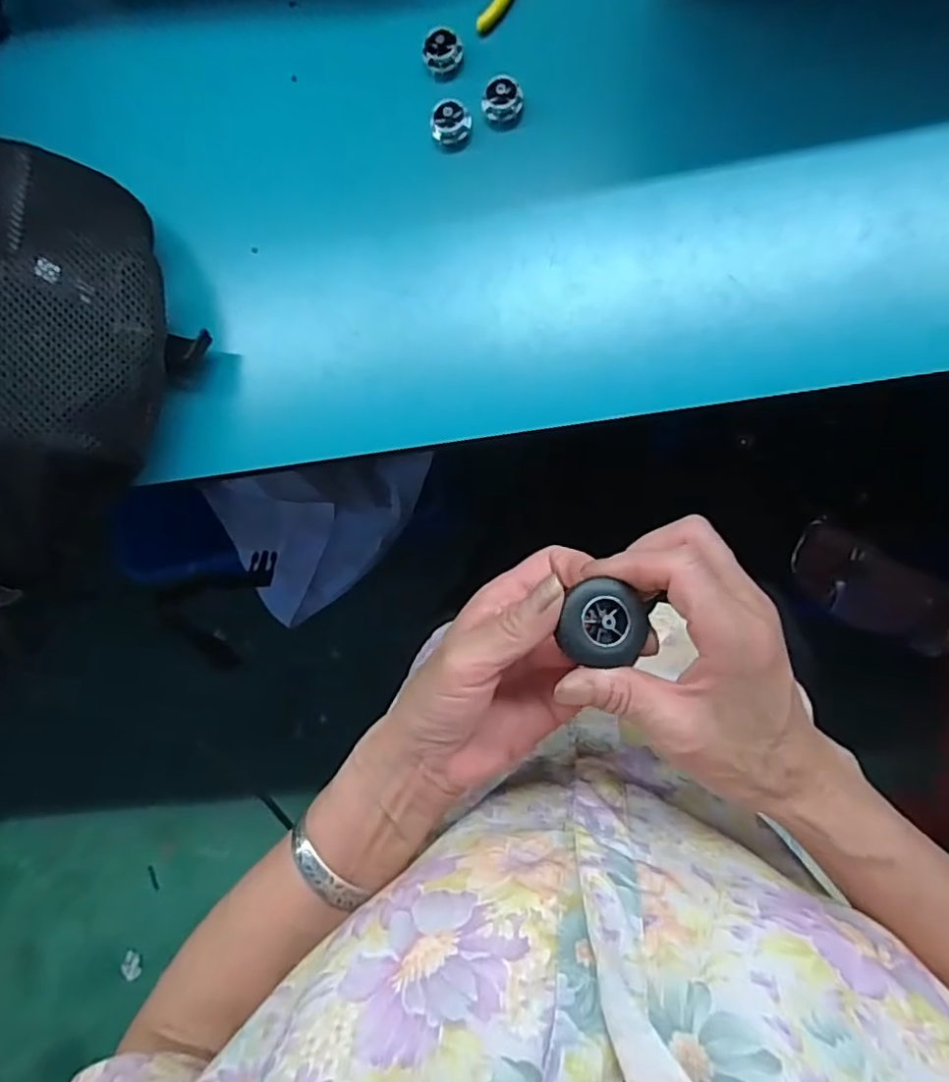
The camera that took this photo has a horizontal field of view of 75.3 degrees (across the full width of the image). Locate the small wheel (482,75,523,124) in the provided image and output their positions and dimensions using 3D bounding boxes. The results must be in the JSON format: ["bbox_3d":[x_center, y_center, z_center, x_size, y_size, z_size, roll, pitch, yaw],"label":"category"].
[{"bbox_3d":[0.018,-0.277,0.387,0.025,0.016,0.022,-8,85,8],"label":"small wheel"}]

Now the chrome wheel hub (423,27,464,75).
[{"bbox_3d":[-0.020,-0.314,0.394,0.024,0.013,0.022,-1,87,9],"label":"chrome wheel hub"}]

